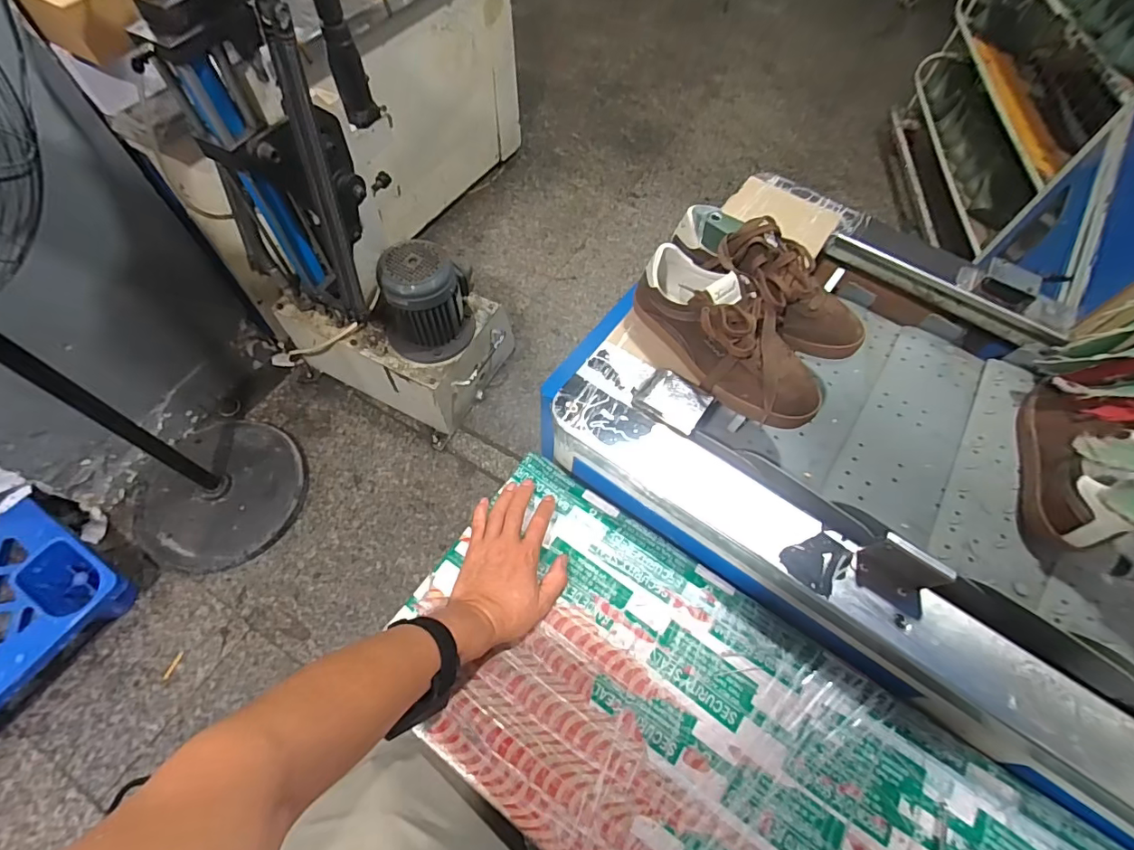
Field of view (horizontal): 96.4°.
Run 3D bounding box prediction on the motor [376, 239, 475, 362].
[{"bbox_3d":[-0.336,-0.287,1.193,0.222,0.233,0.167,-8,62,-7],"label":"motor"}]

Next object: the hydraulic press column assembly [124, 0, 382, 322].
[{"bbox_3d":[-0.499,-0.533,0.916,0.253,0.603,0.333,14,62,5],"label":"hydraulic press column assembly"}]

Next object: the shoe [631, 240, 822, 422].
[{"bbox_3d":[0.186,-0.104,0.595,0.102,0.095,0.255,-30,67,-18],"label":"shoe"}]

